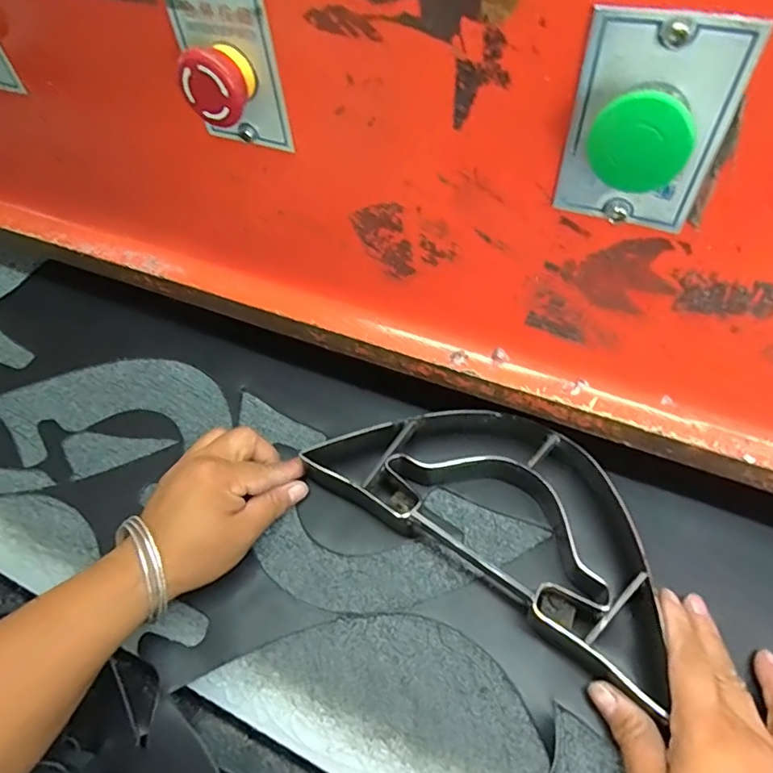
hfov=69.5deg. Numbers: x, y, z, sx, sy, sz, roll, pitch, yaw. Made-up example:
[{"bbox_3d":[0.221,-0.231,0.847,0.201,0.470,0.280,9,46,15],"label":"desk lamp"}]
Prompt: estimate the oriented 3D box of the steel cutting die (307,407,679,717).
[{"bbox_3d":[0.082,0.077,0.381,0.252,0.037,0.124,31,64,22],"label":"steel cutting die"}]

